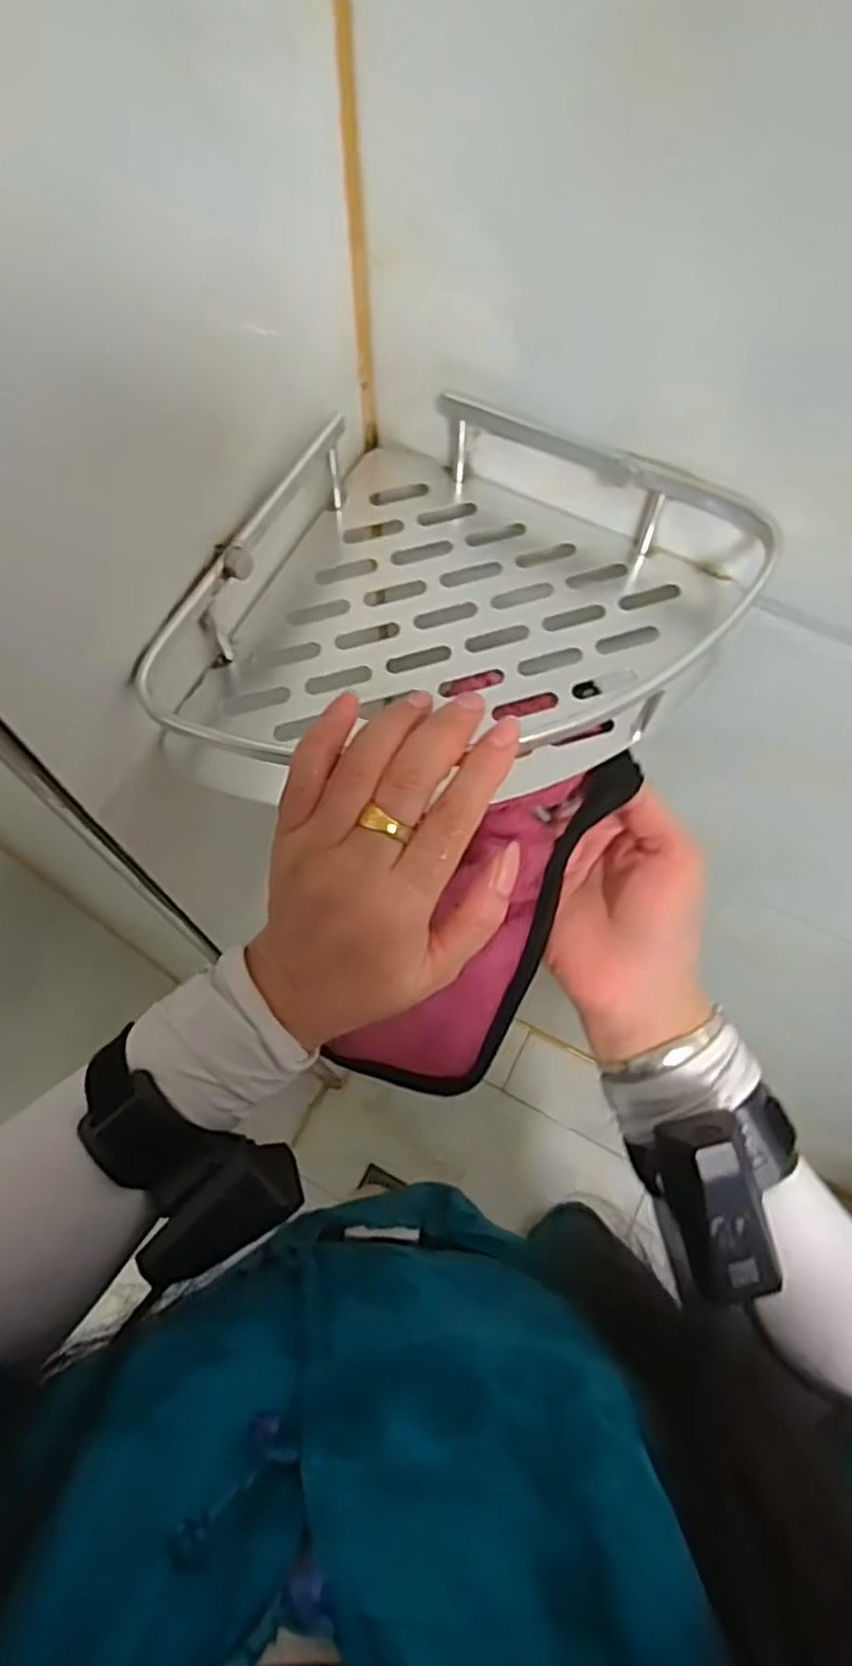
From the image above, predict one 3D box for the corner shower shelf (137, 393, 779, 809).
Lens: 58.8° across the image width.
[{"bbox_3d":[0.015,-0.101,0.350,0.208,0.065,0.203,24,68,8],"label":"corner shower shelf"}]

